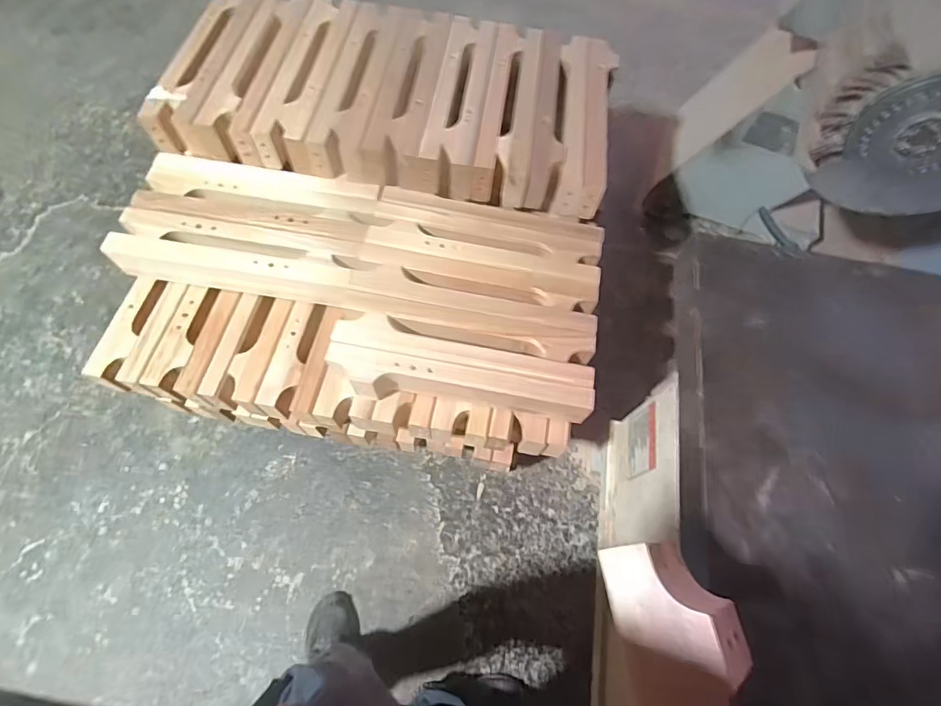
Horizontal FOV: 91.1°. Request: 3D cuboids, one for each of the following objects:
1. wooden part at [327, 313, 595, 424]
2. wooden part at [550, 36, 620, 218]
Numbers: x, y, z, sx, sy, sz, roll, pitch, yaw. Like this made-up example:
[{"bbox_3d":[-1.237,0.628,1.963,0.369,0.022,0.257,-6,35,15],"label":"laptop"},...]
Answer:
[{"bbox_3d":[-0.018,0.032,0.920,0.509,0.109,0.139,7,64,0],"label":"wooden part"},{"bbox_3d":[0.269,-0.562,1.103,0.130,0.085,0.503,9,64,1],"label":"wooden part"}]

